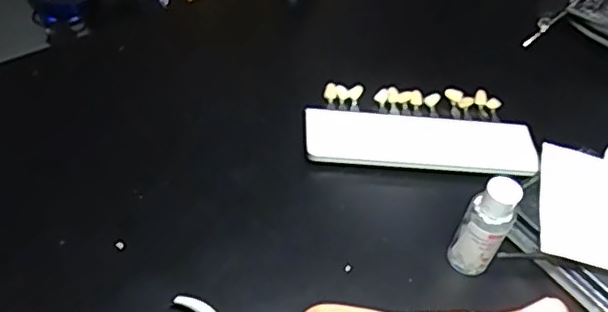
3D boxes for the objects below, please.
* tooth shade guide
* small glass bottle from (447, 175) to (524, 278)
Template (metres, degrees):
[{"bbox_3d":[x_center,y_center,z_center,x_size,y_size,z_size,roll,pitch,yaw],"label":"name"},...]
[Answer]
[{"bbox_3d":[0.076,-0.019,0.408,0.145,0.011,0.076,4,46,1],"label":"tooth shade guide"},{"bbox_3d":[0.093,0.037,0.316,0.022,0.057,0.022,4,47,-4],"label":"small glass bottle"}]

